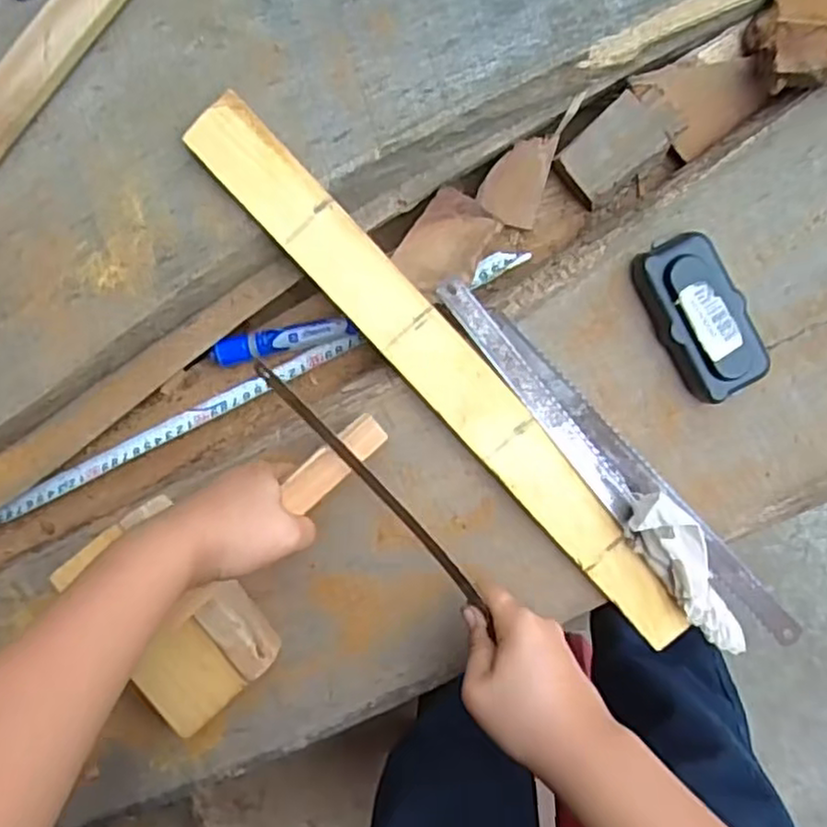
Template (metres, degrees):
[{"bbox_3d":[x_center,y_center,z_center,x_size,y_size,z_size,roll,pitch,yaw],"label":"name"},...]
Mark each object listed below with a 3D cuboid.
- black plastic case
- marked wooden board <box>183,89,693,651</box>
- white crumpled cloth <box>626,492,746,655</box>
[{"bbox_3d":[0.184,-0.062,0.451,0.053,0.030,0.105,-32,91,9],"label":"black plastic case"},{"bbox_3d":[0.023,-0.028,0.474,0.045,0.022,0.456,-43,90,9],"label":"marked wooden board"},{"bbox_3d":[0.179,0.107,0.461,0.038,0.036,0.120,-30,92,9],"label":"white crumpled cloth"}]

